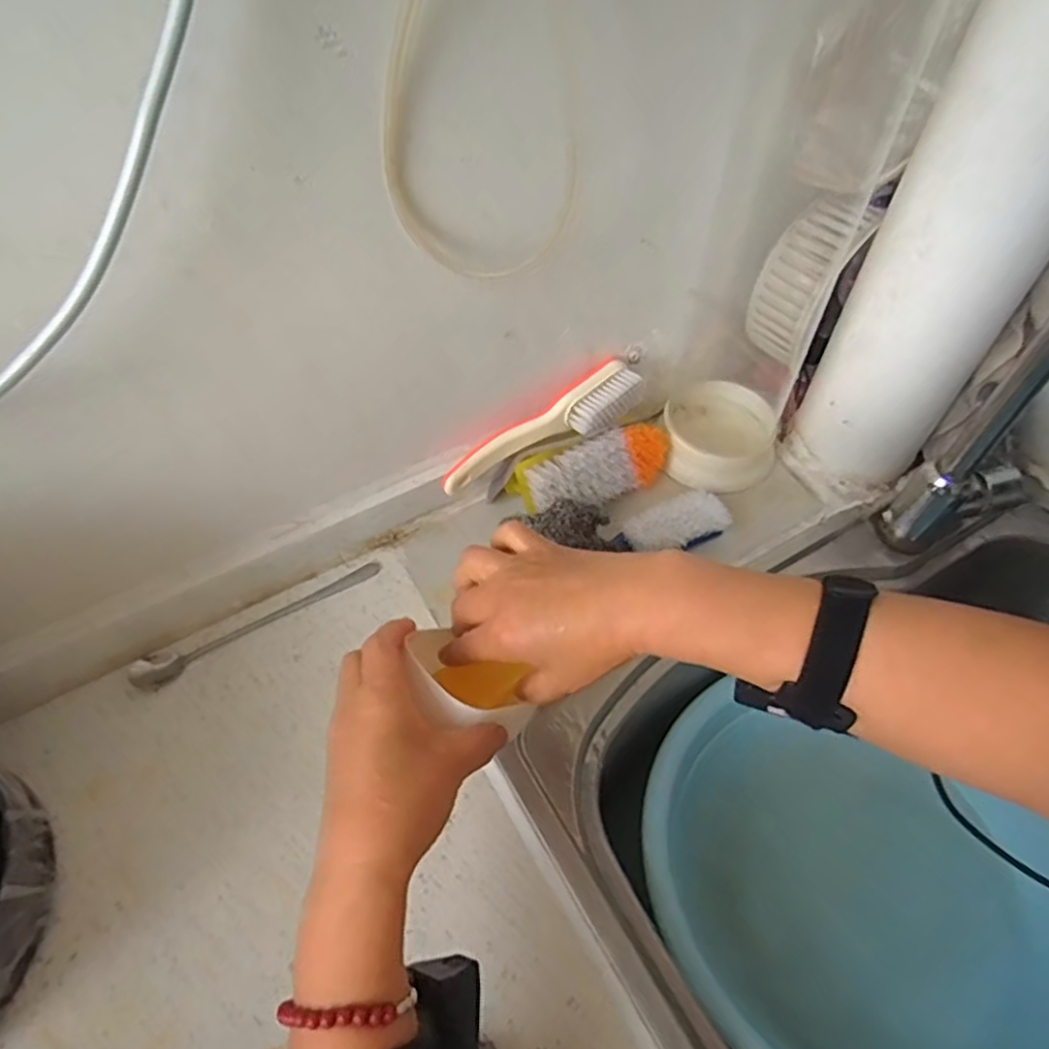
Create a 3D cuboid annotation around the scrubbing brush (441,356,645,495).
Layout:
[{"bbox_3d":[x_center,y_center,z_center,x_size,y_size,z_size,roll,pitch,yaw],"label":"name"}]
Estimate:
[{"bbox_3d":[0.018,-0.078,0.593,0.195,0.041,0.050,-29,60,-20],"label":"scrubbing brush"}]

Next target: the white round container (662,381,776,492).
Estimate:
[{"bbox_3d":[0.181,-0.083,0.640,0.100,0.038,0.103,-1,54,1],"label":"white round container"}]

